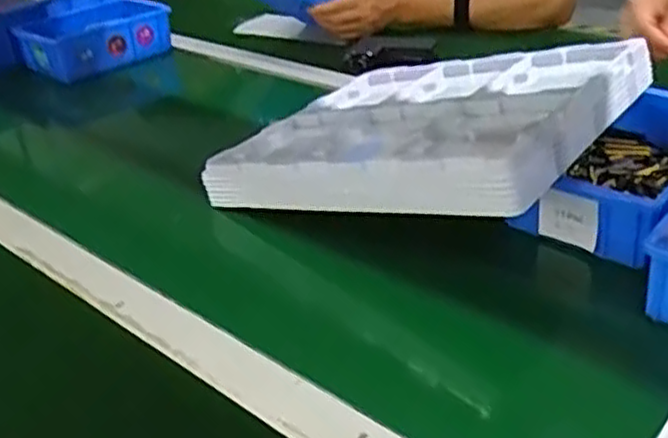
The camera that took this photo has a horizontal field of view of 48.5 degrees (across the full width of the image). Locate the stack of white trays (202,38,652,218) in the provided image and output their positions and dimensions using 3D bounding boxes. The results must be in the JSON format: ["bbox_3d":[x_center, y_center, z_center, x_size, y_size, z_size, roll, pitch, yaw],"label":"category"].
[{"bbox_3d":[0.077,-0.089,0.657,0.316,0.038,0.284,5,33,41],"label":"stack of white trays"}]

